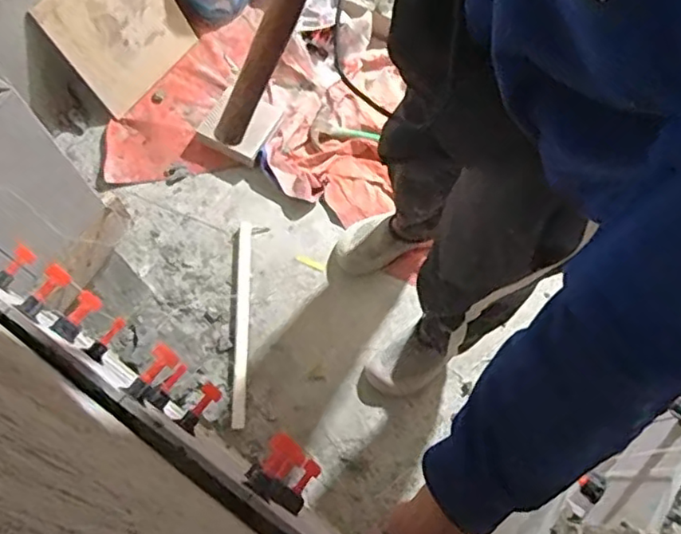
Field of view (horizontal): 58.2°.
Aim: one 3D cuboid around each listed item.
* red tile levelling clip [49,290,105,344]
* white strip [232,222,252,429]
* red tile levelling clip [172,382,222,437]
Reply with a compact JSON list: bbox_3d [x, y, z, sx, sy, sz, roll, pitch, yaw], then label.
[{"bbox_3d":[-0.316,0.058,0.737,0.026,0.023,0.066,25,56,9],"label":"red tile levelling clip"},{"bbox_3d":[-0.216,0.116,1.346,0.030,0.018,0.465,-1,69,-1],"label":"white strip"},{"bbox_3d":[-0.165,0.166,0.719,0.029,0.035,0.063,40,95,14],"label":"red tile levelling clip"}]

